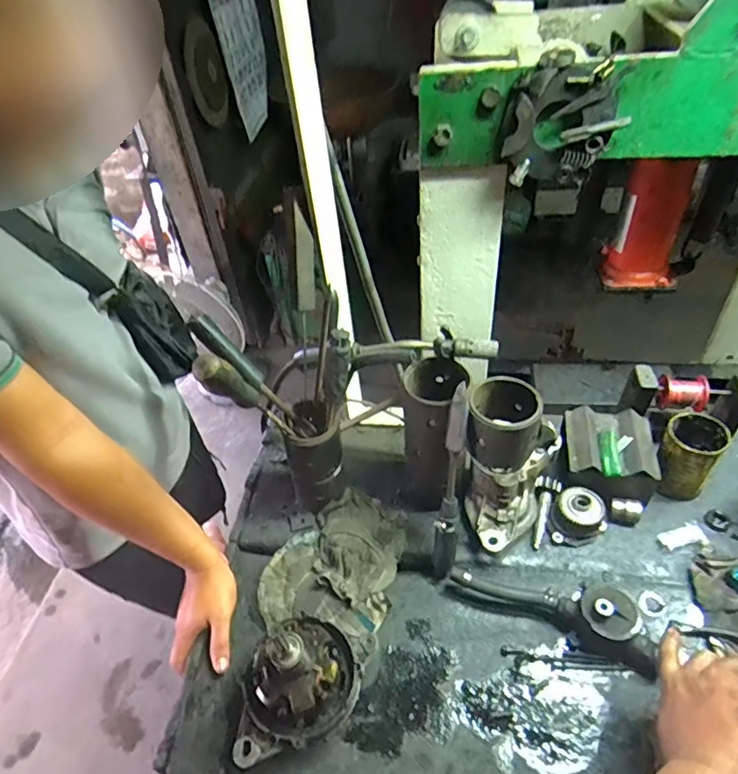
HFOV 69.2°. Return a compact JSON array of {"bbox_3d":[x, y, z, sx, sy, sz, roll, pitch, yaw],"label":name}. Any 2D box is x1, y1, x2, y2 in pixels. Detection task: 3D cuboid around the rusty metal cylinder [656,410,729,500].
[{"bbox_3d":[0.464,0.105,0.783,0.076,0.109,0.084,26,52,30],"label":"rusty metal cylinder"}]

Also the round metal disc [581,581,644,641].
[{"bbox_3d":[0.292,0.267,0.641,0.059,0.022,0.065,-19,45,-13],"label":"round metal disc"}]

